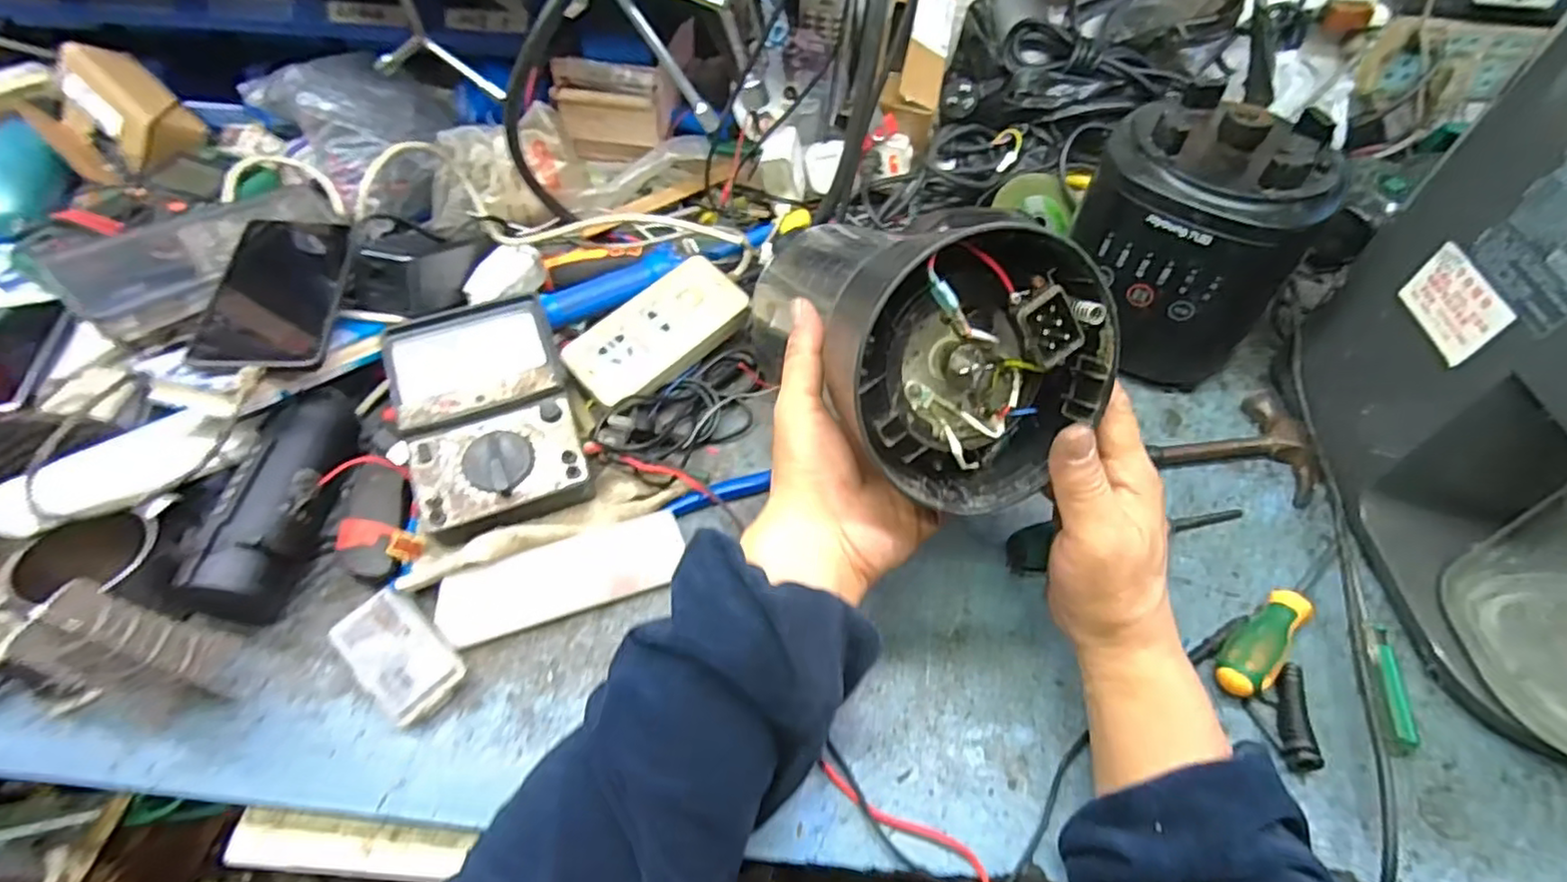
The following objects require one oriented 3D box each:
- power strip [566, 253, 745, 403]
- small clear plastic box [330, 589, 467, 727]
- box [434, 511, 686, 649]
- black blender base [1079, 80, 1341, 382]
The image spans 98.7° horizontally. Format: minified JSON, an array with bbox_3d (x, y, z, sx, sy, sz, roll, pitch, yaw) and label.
[{"bbox_3d":[-0.103,-0.091,0.543,0.144,0.034,0.071,-37,62,-26],"label":"power strip"},{"bbox_3d":[-0.233,0.130,0.407,0.079,0.023,0.048,31,58,21],"label":"small clear plastic box"},{"bbox_3d":[-0.141,0.085,0.438,0.151,0.013,0.049,-16,54,-14],"label":"box"},{"bbox_3d":[0.321,-0.160,0.542,0.149,0.181,0.136,30,57,20],"label":"black blender base"}]

